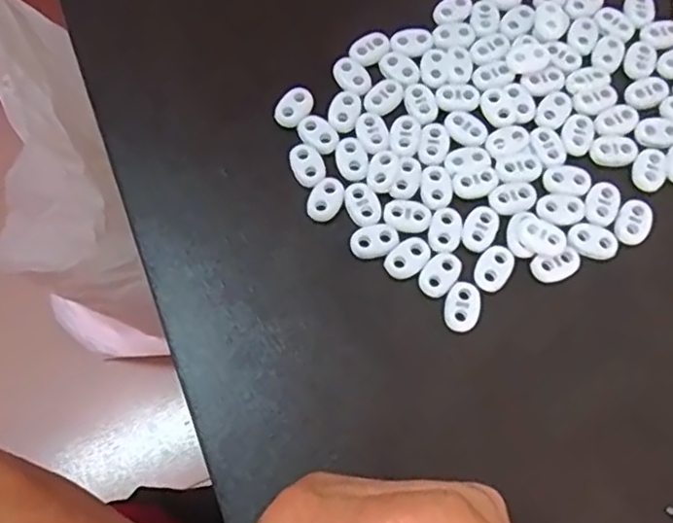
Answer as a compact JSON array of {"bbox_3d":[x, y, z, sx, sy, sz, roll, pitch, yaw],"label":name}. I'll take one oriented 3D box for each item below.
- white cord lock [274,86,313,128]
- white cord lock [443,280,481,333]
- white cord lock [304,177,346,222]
[{"bbox_3d":[-0.021,-0.078,0.324,0.015,0.004,0.022,31,74,12],"label":"white cord lock"},{"bbox_3d":[0.057,0.020,0.292,0.016,0.004,0.023,17,72,8],"label":"white cord lock"},{"bbox_3d":[-0.005,-0.030,0.309,0.016,0.004,0.022,33,75,12],"label":"white cord lock"}]

